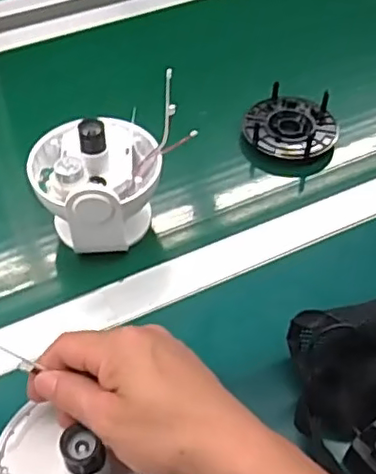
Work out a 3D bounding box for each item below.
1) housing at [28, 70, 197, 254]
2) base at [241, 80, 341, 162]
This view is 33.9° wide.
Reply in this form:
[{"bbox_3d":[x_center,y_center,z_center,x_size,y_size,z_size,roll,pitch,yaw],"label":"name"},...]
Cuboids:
[{"bbox_3d":[-0.075,-0.063,0.568,0.130,0.133,0.120,1,51,-1],"label":"housing"},{"bbox_3d":[0.114,-0.120,0.682,0.099,0.036,0.097,1,51,-1],"label":"base"}]

